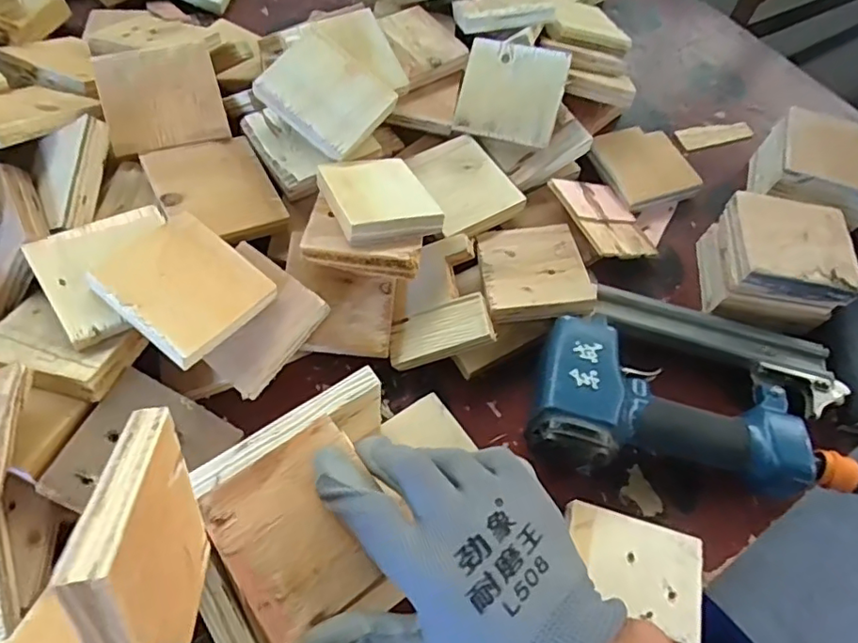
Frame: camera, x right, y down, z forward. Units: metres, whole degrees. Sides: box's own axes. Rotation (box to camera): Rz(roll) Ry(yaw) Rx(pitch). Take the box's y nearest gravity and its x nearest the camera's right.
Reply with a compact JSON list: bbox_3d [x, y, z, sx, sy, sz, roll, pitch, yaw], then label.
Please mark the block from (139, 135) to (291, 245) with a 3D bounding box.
[{"bbox_3d":[-0.168,-0.103,0.454,0.086,0.010,0.097,-22,69,-26],"label":"block"}]

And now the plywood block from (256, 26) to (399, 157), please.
[{"bbox_3d":[-0.083,-0.187,0.470,0.094,0.016,0.077,37,72,-5],"label":"plywood block"}]

